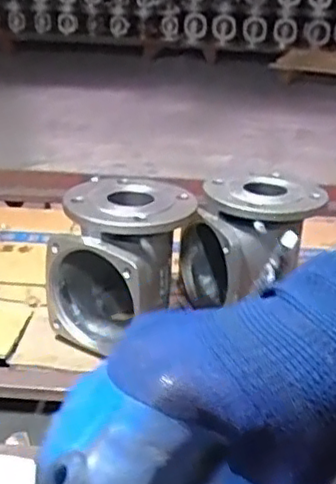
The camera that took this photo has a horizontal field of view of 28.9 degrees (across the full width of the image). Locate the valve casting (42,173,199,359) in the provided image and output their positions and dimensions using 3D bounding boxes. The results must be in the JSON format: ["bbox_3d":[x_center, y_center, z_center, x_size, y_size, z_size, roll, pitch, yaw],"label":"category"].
[{"bbox_3d":[-0.058,0.037,0.904,0.156,0.201,0.176,15,25,27],"label":"valve casting"}]

